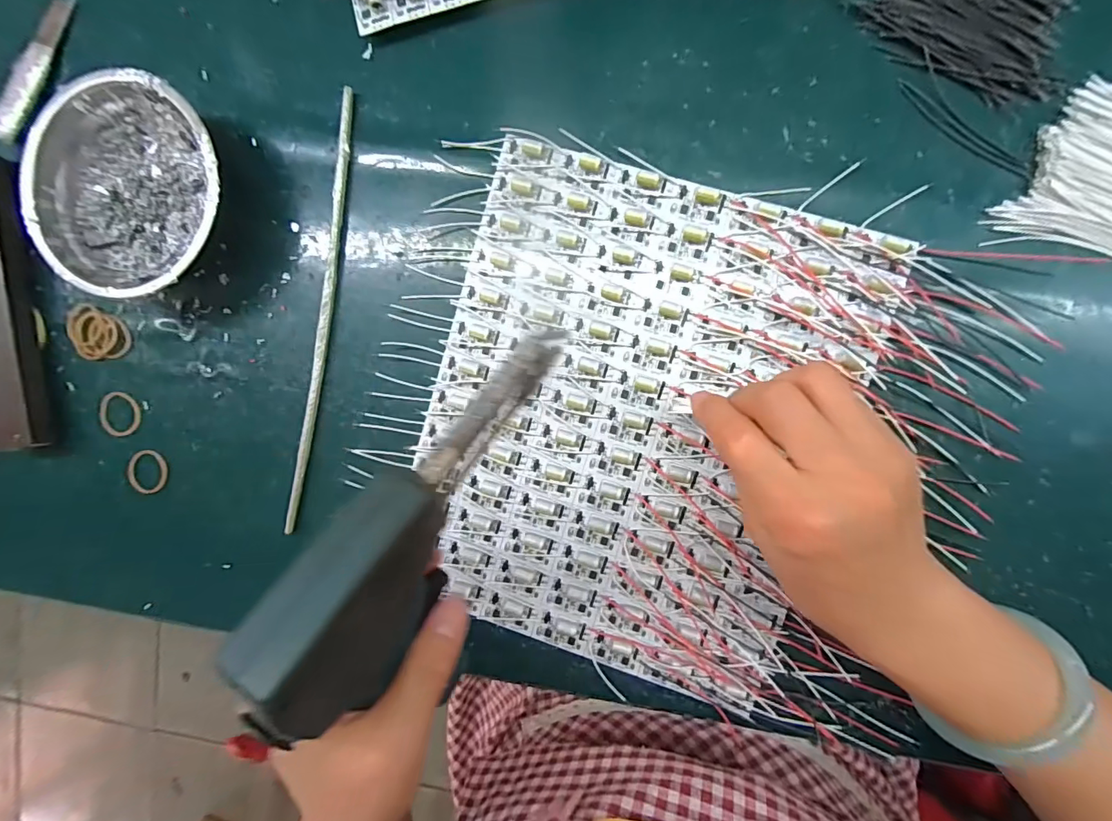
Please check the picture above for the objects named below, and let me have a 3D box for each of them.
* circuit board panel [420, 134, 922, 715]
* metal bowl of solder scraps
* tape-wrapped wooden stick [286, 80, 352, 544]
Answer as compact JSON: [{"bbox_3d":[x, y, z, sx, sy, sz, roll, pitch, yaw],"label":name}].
[{"bbox_3d":[0.045,0.009,0.286,0.239,0.010,0.282,16,96,6],"label":"circuit board panel"},{"bbox_3d":[-0.254,-0.134,0.299,0.122,0.046,0.124,0,94,7],"label":"metal bowl of solder scraps"},{"bbox_3d":[-0.150,-0.057,0.308,0.011,0.008,0.278,10,95,6],"label":"tape-wrapped wooden stick"}]

